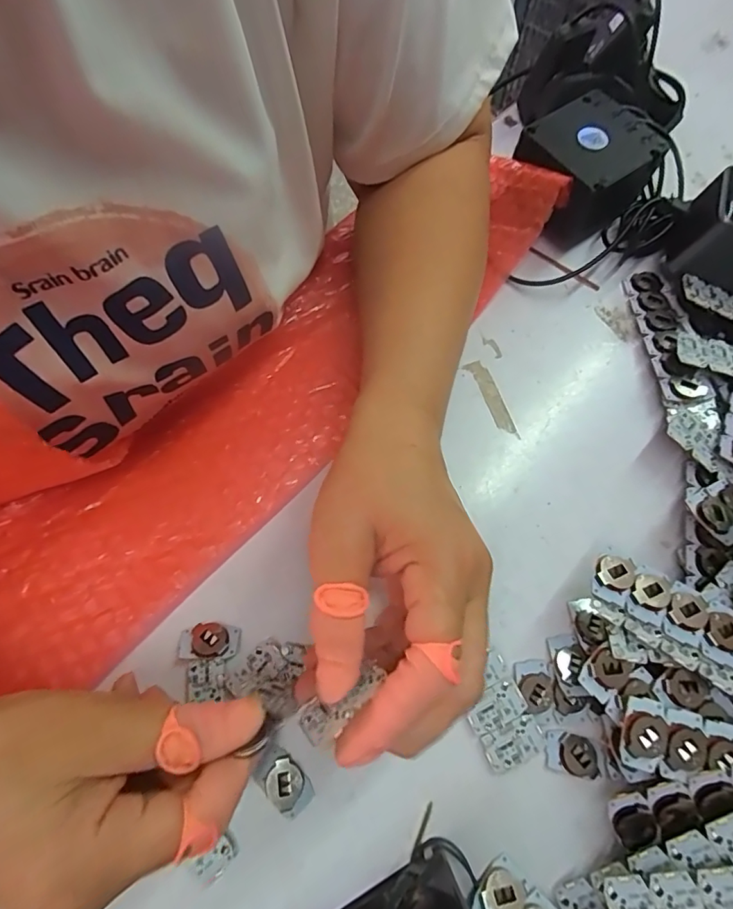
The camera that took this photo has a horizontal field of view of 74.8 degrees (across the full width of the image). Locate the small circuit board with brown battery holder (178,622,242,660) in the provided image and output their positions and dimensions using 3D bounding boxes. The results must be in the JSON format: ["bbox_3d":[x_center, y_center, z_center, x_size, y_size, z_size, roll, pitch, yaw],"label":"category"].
[{"bbox_3d":[-0.082,0.097,0.249,0.030,0.004,0.017,0,69,-2],"label":"small circuit board with brown battery holder"}]

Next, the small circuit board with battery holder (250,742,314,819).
[{"bbox_3d":[-0.041,0.158,0.231,0.032,0.004,0.018,47,61,6],"label":"small circuit board with battery holder"}]

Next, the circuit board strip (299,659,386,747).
[{"bbox_3d":[-0.010,0.097,0.189,0.038,0.018,0.004,-38,108,-7],"label":"circuit board strip"}]

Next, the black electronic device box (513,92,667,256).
[{"bbox_3d":[0.150,-0.199,0.345,0.083,0.060,0.077,-39,75,-15],"label":"black electronic device box"}]

